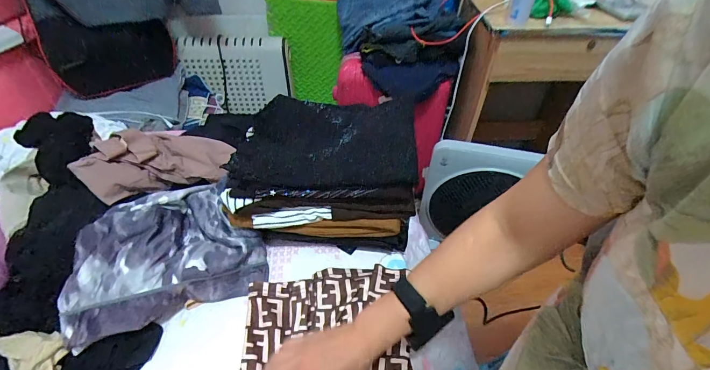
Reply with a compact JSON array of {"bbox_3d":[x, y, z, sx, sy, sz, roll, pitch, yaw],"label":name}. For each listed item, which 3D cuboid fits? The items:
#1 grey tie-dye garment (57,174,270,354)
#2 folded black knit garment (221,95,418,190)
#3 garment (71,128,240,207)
[{"bbox_3d":[-0.302,0.103,0.531,0.278,0.106,0.208,-19,48,-18],"label":"grey tie-dye garment"},{"bbox_3d":[-0.045,-0.078,0.563,0.296,0.039,0.208,4,45,4],"label":"folded black knit garment"},{"bbox_3d":[-0.363,-0.049,0.619,0.233,0.083,0.119,-22,49,-21],"label":"garment"}]

